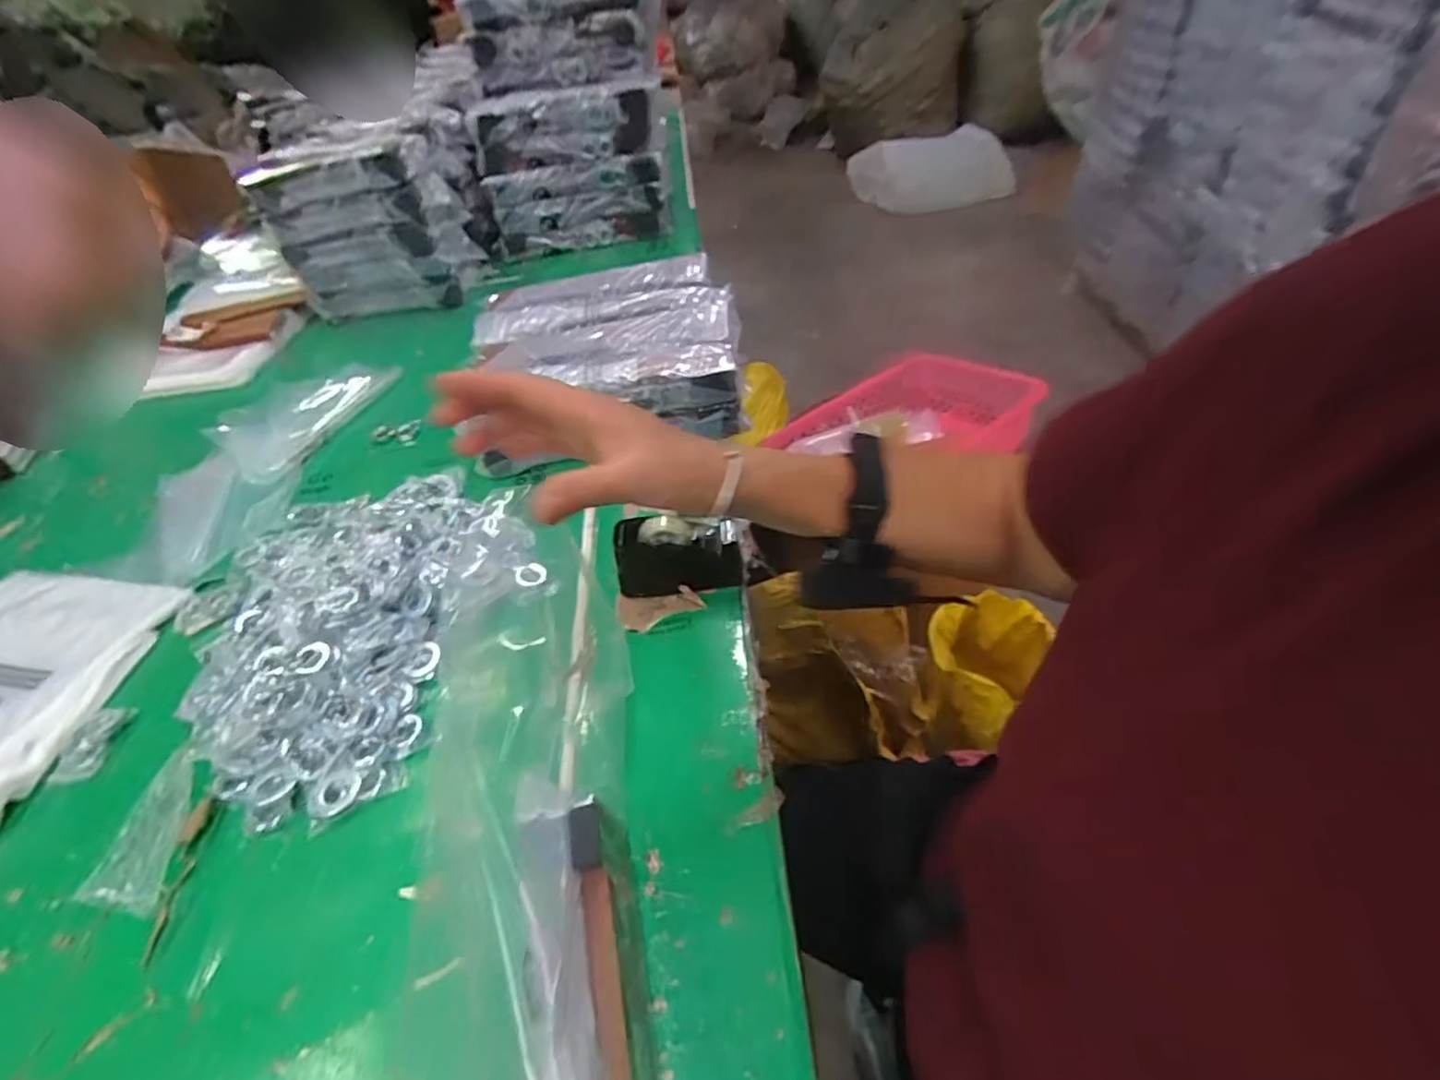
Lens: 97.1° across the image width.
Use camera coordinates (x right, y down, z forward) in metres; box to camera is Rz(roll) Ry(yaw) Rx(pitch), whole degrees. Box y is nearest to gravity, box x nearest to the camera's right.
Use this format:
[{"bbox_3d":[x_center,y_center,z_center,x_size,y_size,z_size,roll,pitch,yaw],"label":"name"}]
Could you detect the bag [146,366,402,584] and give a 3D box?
[{"bbox_3d":[-0.599,-0.108,0.821,0.206,0.033,0.396,2,47,12],"label":"bag"}]

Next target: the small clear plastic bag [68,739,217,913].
[{"bbox_3d":[-0.433,0.214,0.487,0.066,0.020,0.116,2,54,15],"label":"small clear plastic bag"}]

